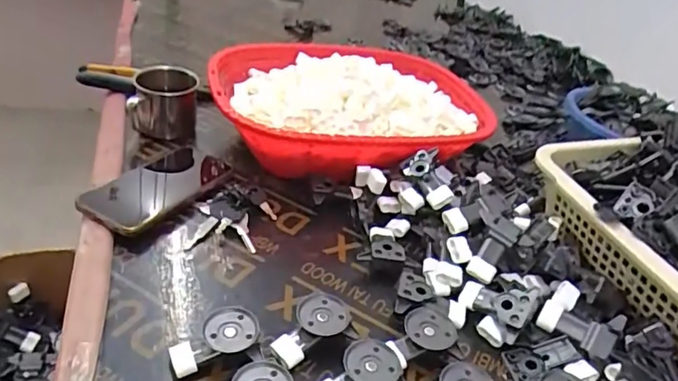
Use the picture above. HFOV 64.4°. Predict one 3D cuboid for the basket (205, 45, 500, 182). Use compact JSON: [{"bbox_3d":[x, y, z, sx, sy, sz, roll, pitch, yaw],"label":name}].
[{"bbox_3d":[0.018,-0.106,0.716,0.354,0.110,0.274,2,34,-13],"label":"basket"}]

